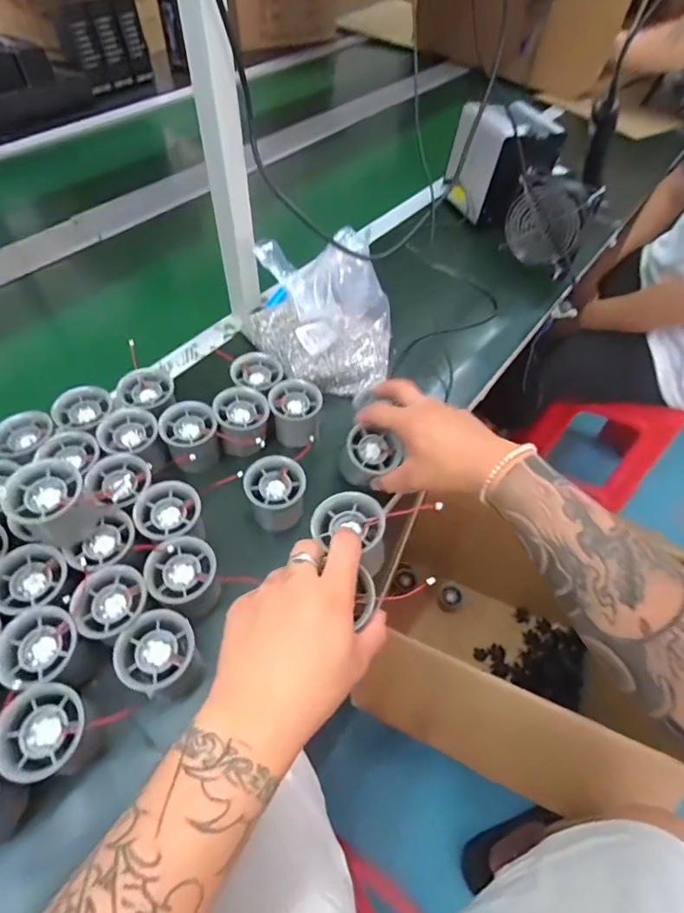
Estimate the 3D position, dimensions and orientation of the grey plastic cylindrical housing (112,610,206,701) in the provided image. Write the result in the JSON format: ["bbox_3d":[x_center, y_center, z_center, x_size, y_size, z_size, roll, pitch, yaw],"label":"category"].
[{"bbox_3d":[-0.142,0.162,0.388,0.055,0.065,0.056,2,54,-3],"label":"grey plastic cylindrical housing"}]

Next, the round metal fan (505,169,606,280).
[{"bbox_3d":[0.329,-0.373,0.773,0.123,0.116,0.053,37,59,21],"label":"round metal fan"}]

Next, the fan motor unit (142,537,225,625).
[{"bbox_3d":[-0.133,0.105,0.415,0.055,0.047,0.057,2,54,-3],"label":"fan motor unit"}]

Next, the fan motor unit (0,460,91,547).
[{"bbox_3d":[-0.238,0.041,0.400,0.054,0.056,0.057,39,59,21],"label":"fan motor unit"}]

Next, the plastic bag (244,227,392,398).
[{"bbox_3d":[-0.025,-0.163,0.579,0.181,0.131,0.130,0,54,-5],"label":"plastic bag"}]

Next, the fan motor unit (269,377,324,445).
[{"bbox_3d":[-0.052,-0.047,0.543,0.054,0.062,0.044,-2,54,-7],"label":"fan motor unit"}]

